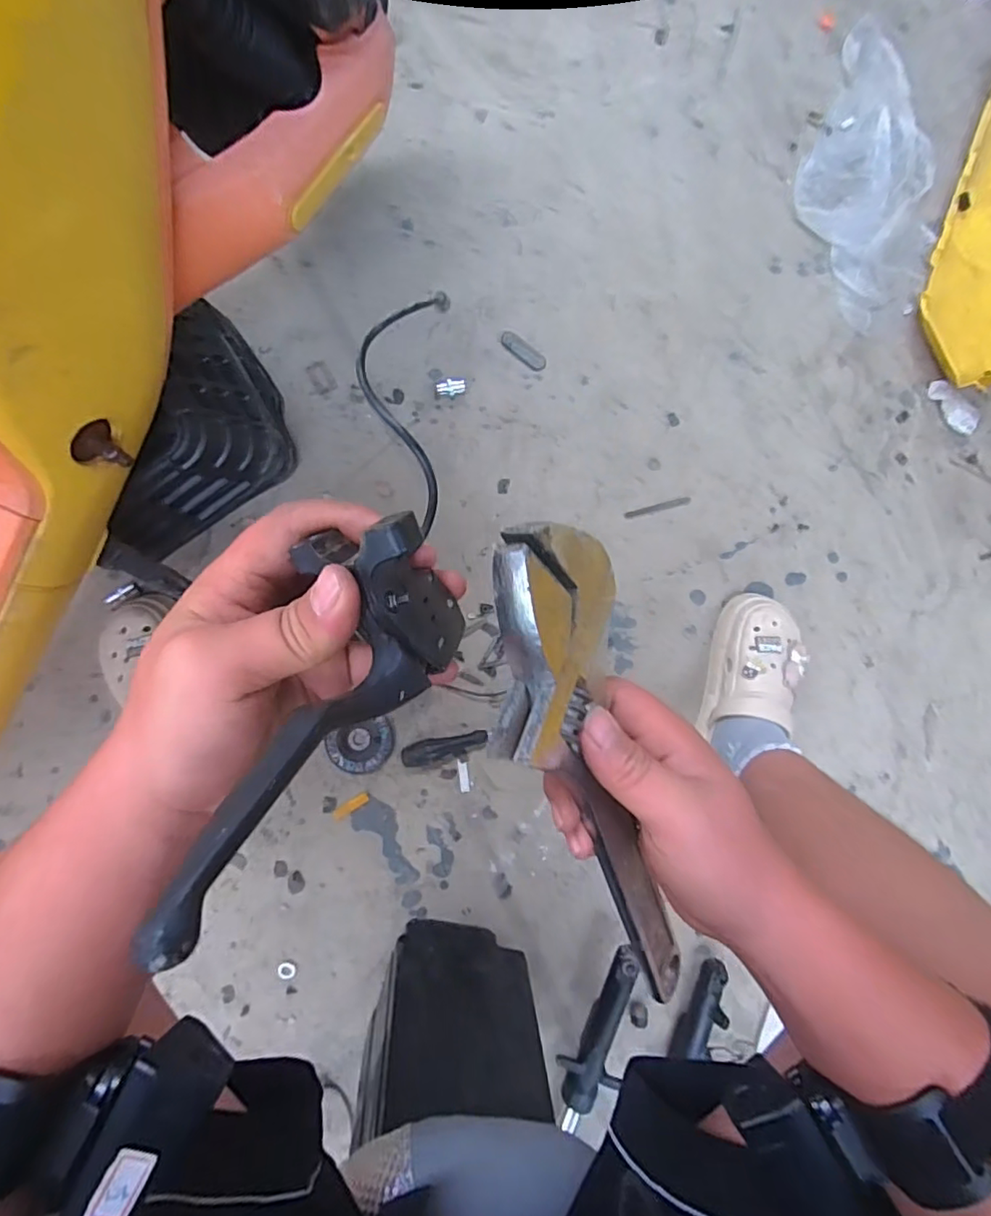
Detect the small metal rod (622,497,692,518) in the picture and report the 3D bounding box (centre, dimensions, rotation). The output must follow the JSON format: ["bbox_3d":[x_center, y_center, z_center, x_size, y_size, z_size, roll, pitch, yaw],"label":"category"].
[{"bbox_3d":[0.229,-0.141,0.807,0.100,0.005,0.011,-16,91,-4],"label":"small metal rod"}]

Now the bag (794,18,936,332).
[{"bbox_3d":[0.527,-0.615,0.815,0.187,0.019,0.411,-1,90,-4],"label":"bag"}]

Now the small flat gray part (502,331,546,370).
[{"bbox_3d":[0.039,-0.353,0.788,0.070,0.004,0.024,35,88,-3],"label":"small flat gray part"}]

